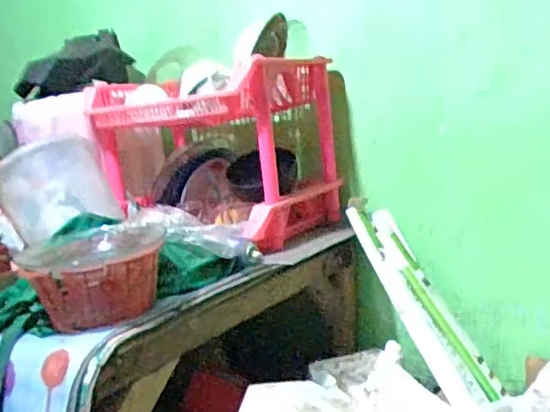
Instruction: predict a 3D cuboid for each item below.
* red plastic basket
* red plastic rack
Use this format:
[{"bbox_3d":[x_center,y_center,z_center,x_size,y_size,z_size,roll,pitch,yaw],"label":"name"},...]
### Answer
[{"bbox_3d":[-0.258,0.106,0.861,0.195,0.110,0.183,-8,8,-8],"label":"red plastic basket"},{"bbox_3d":[-0.110,-0.114,1.252,0.414,0.332,0.352,-1,10,36],"label":"red plastic rack"}]

